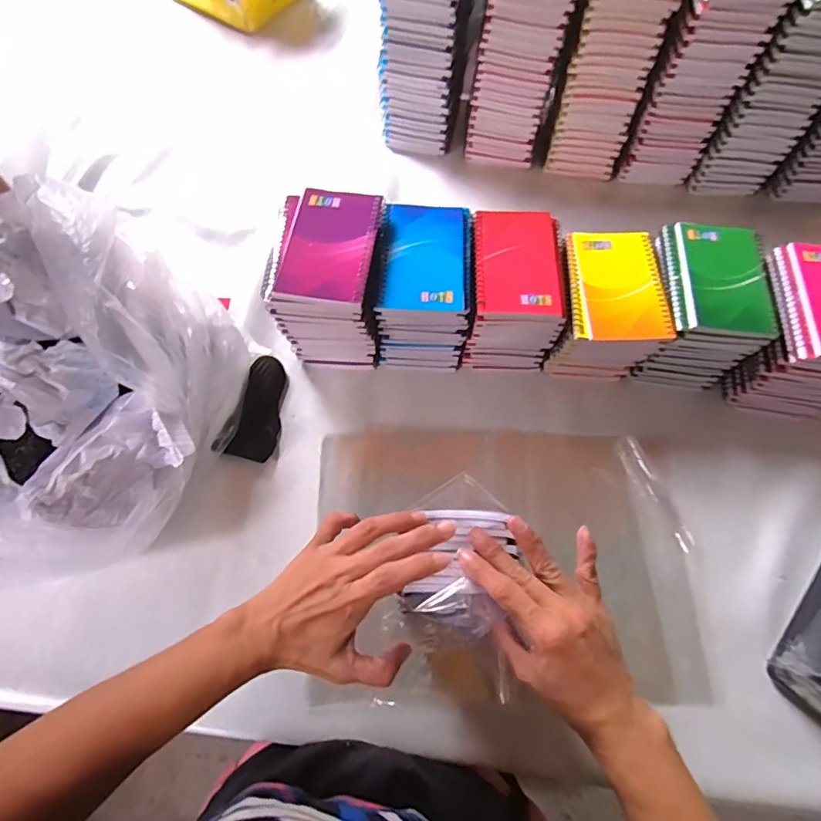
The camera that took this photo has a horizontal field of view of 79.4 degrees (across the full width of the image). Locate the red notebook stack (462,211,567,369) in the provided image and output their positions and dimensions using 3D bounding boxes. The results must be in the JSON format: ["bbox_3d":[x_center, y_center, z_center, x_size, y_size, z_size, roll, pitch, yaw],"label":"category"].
[{"bbox_3d":[0.110,-0.132,0.551,0.091,0.104,0.132,2,68,0],"label":"red notebook stack"}]

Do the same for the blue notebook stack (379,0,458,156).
[{"bbox_3d":[0.020,-0.477,0.617,0.102,0.223,0.144,9,68,2],"label":"blue notebook stack"}]

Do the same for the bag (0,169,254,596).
[{"bbox_3d":[-0.324,-0.022,0.468,0.263,0.161,0.332,14,69,4],"label":"bag"}]

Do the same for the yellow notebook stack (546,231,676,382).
[{"bbox_3d":[0.208,-0.109,0.546,0.097,0.105,0.138,1,68,-1],"label":"yellow notebook stack"}]

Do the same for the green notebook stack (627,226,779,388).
[{"bbox_3d":[0.309,-0.113,0.541,0.102,0.113,0.137,8,68,2],"label":"green notebook stack"}]

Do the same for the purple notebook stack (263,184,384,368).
[{"bbox_3d":[-0.082,-0.136,0.527,0.097,0.131,0.133,4,68,0],"label":"purple notebook stack"}]

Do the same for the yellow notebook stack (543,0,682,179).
[{"bbox_3d":[0.249,-0.441,0.626,0.101,0.224,0.135,14,69,4],"label":"yellow notebook stack"}]

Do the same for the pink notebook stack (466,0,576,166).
[{"bbox_3d":[0.140,-0.450,0.608,0.095,0.219,0.145,14,69,4],"label":"pink notebook stack"}]

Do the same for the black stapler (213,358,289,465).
[{"bbox_3d":[-0.165,-0.006,0.538,0.055,0.026,0.119,9,68,2],"label":"black stapler"}]

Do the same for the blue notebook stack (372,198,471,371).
[{"bbox_3d":[0.016,-0.135,0.543,0.093,0.115,0.134,5,68,1],"label":"blue notebook stack"}]

